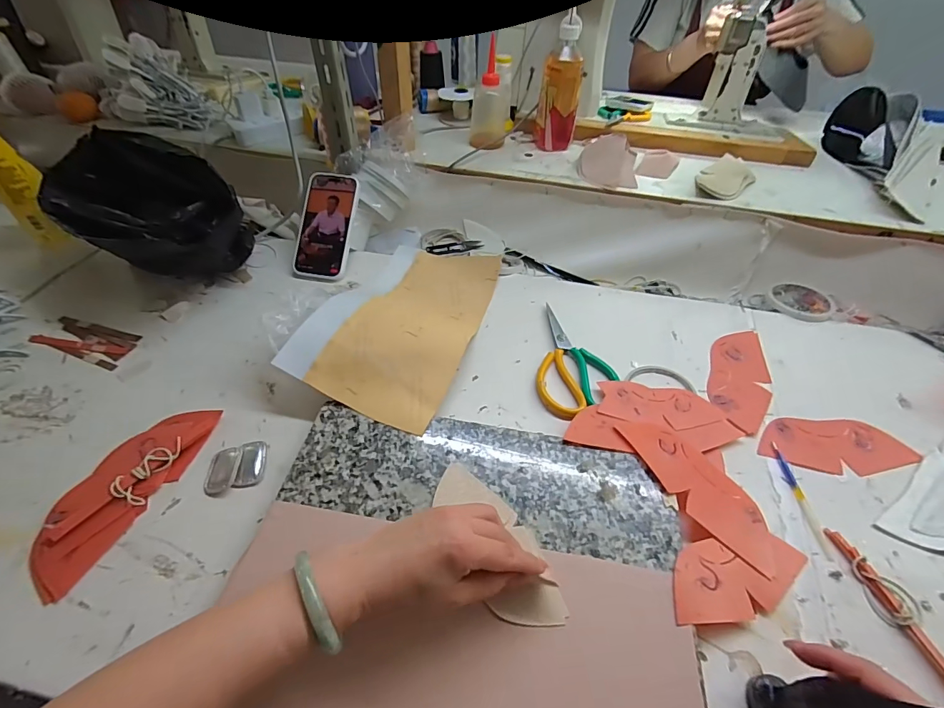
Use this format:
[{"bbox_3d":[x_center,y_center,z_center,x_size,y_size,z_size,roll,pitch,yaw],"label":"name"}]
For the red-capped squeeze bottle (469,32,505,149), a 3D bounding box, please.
[{"bbox_3d":[0.031,-0.457,0.760,0.062,0.147,0.063,3,48,1],"label":"red-capped squeeze bottle"}]

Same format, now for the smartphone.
[{"bbox_3d":[-0.229,-0.203,0.674,0.084,0.011,0.169,6,84,6],"label":"smartphone"}]

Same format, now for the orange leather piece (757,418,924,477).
[{"bbox_3d":[0.411,0.104,0.487,0.167,0.006,0.068,-1,48,-4],"label":"orange leather piece"}]

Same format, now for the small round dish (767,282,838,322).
[{"bbox_3d":[0.509,-0.079,0.653,0.088,0.018,0.096,1,48,-1],"label":"small round dish"}]

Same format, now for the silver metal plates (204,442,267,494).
[{"bbox_3d":[-0.248,0.118,0.448,0.057,0.005,0.052,-8,48,-9],"label":"silver metal plates"}]

